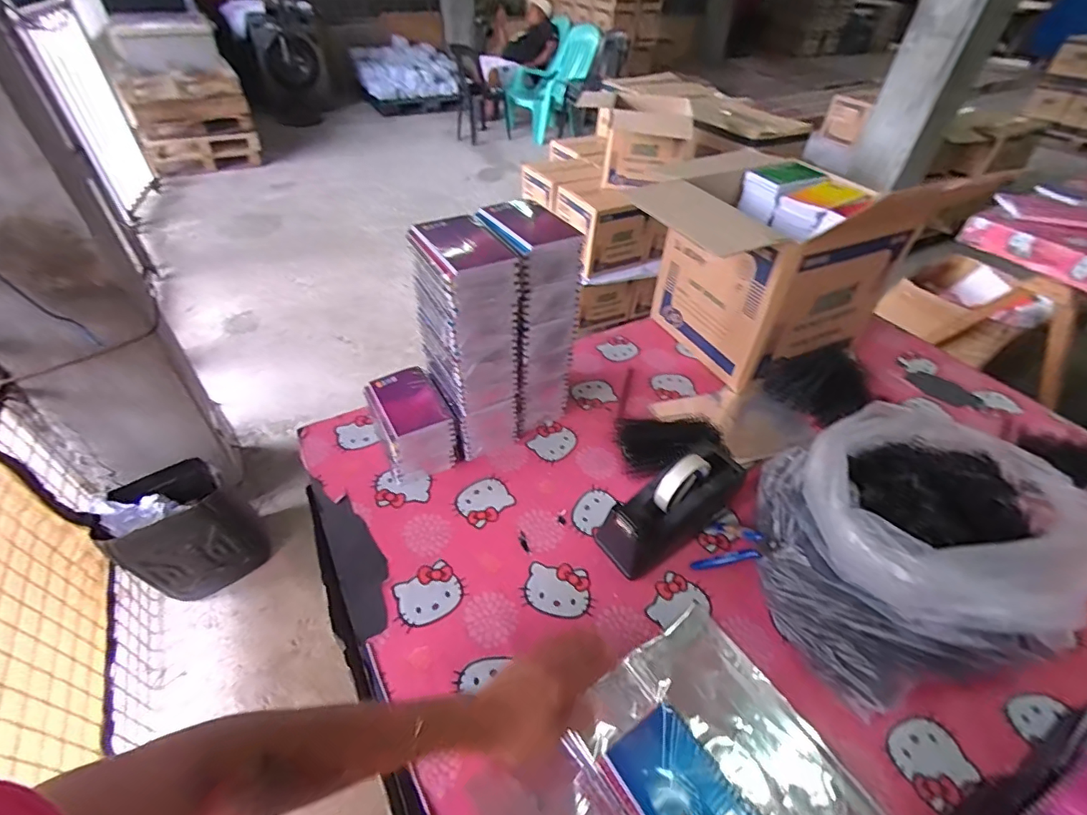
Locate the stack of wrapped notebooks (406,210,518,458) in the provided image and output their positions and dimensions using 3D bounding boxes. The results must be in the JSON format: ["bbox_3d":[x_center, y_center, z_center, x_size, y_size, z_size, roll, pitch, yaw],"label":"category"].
[{"bbox_3d":[-0.103,-0.074,0.712,0.108,0.339,0.136,-20,48,-23],"label":"stack of wrapped notebooks"}]

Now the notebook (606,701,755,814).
[{"bbox_3d":[0.131,0.352,0.455,0.080,0.011,0.131,-24,50,-26],"label":"notebook"}]

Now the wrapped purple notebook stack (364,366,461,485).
[{"bbox_3d":[-0.197,0.023,0.753,0.101,0.129,0.130,-20,48,-24],"label":"wrapped purple notebook stack"}]

